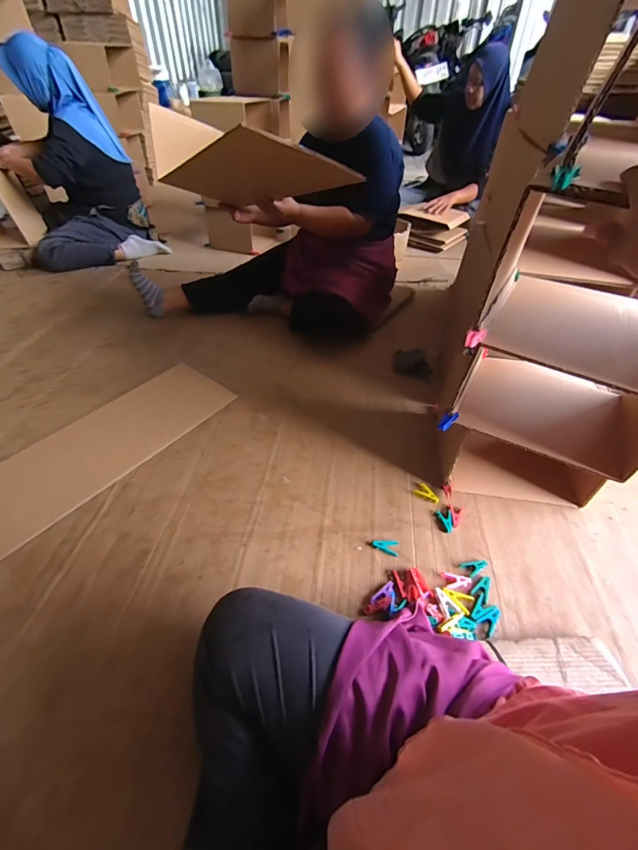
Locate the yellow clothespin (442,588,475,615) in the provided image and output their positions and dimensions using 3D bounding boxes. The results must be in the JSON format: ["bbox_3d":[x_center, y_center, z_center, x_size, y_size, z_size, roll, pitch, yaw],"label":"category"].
[{"bbox_3d":[0.250,0.314,0.660,0.052,0.010,0.036,26,52,20],"label":"yellow clothespin"}]

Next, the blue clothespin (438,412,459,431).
[{"bbox_3d":[0.248,-0.008,0.704,0.052,0.011,0.022,-43,60,-16],"label":"blue clothespin"}]

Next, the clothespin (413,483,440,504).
[{"bbox_3d":[0.246,0.156,0.821,0.034,0.007,0.054,-35,58,-29],"label":"clothespin"}]

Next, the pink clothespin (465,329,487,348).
[{"bbox_3d":[0.224,-0.126,0.522,0.041,0.010,0.020,-35,56,-13],"label":"pink clothespin"}]

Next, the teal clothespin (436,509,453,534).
[{"bbox_3d":[0.273,0.203,0.773,0.032,0.008,0.050,-5,48,-6],"label":"teal clothespin"}]

